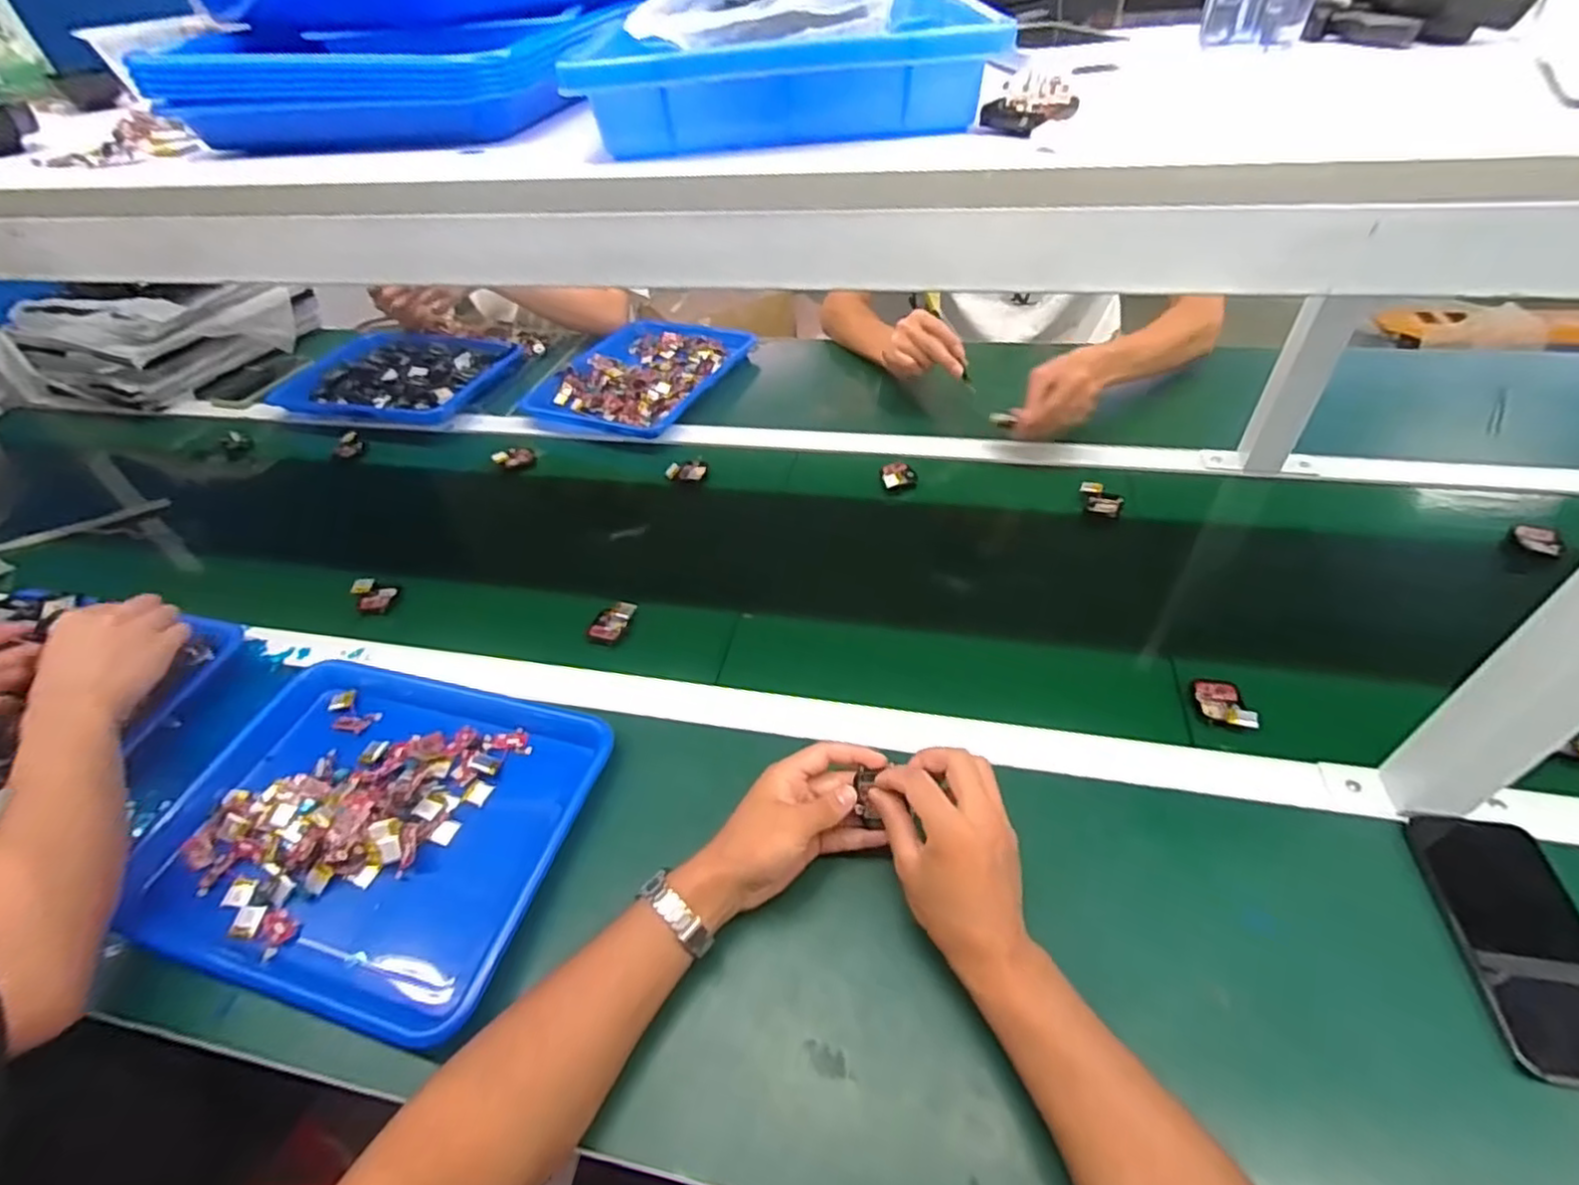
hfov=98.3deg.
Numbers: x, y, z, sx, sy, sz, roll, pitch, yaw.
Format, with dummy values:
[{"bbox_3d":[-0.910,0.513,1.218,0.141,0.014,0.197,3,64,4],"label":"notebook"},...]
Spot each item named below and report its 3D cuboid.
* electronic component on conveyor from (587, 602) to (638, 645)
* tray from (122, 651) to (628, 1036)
[{"bbox_3d":[-0.182,0.030,0.698,0.031,0.011,0.054,13,48,17],"label":"electronic component on conveyor"},{"bbox_3d":[-0.335,0.181,0.556,0.335,0.036,0.263,9,47,13],"label":"tray"}]

